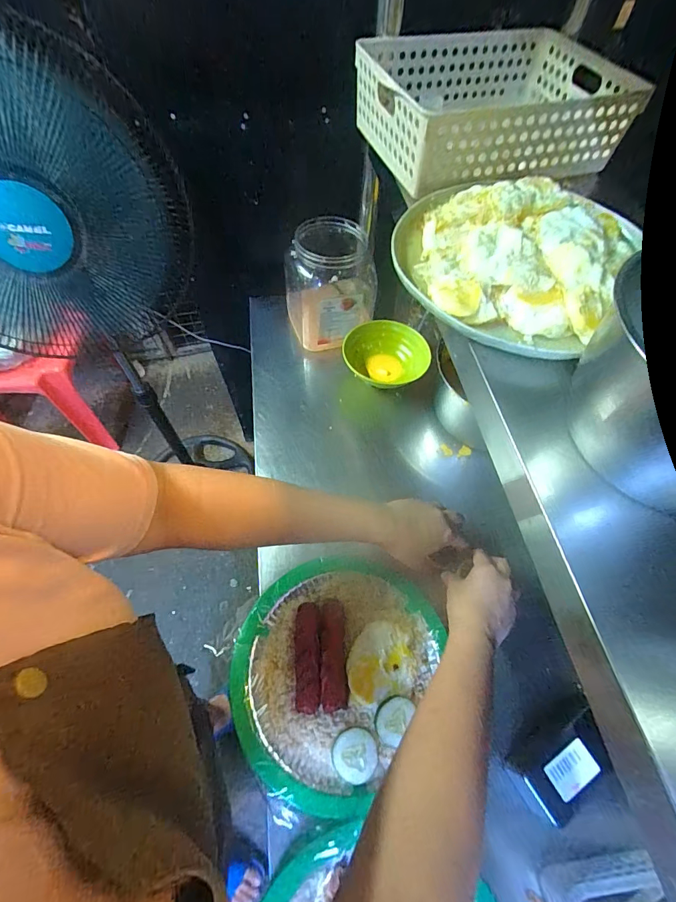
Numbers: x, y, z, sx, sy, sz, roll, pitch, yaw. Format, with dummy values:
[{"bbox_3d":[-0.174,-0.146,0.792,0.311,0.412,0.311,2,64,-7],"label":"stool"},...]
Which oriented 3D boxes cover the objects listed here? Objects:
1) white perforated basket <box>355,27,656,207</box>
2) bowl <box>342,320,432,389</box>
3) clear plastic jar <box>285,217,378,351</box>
[{"bbox_3d":[0.182,-0.416,0.468,0.280,0.072,0.200,-15,63,-10],"label":"white perforated basket"},{"bbox_3d":[0.082,-0.163,0.673,0.146,0.049,0.115,3,61,-1],"label":"bowl"},{"bbox_3d":[-0.015,-0.275,0.676,0.154,0.178,0.131,0,61,-2],"label":"clear plastic jar"}]

